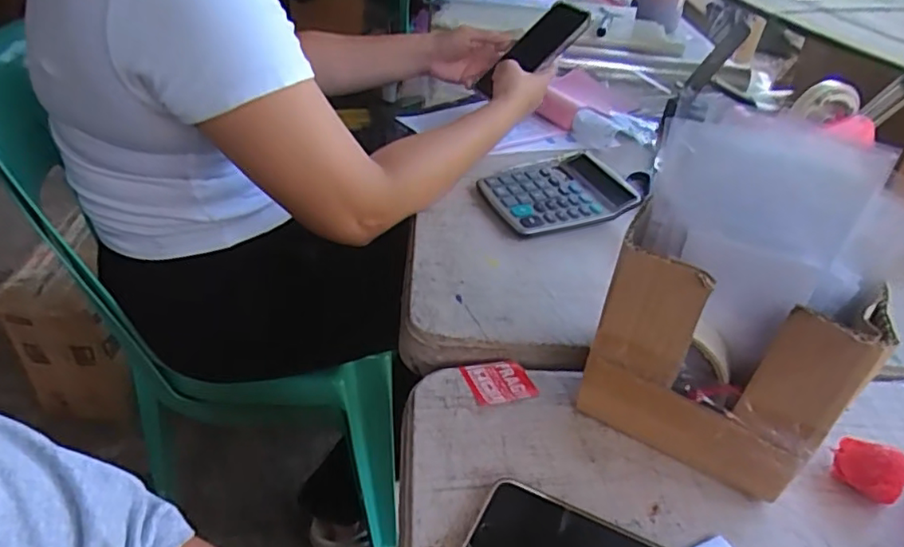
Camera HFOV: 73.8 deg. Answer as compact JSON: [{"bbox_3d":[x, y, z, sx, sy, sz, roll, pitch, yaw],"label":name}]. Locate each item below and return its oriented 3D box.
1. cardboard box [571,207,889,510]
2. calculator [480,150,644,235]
[{"bbox_3d":[0.165,0.059,0.388,0.144,0.134,0.054,24,40,22],"label":"cardboard box"},{"bbox_3d":[0.121,-0.090,0.668,0.168,0.028,0.118,-10,40,-22],"label":"calculator"}]

